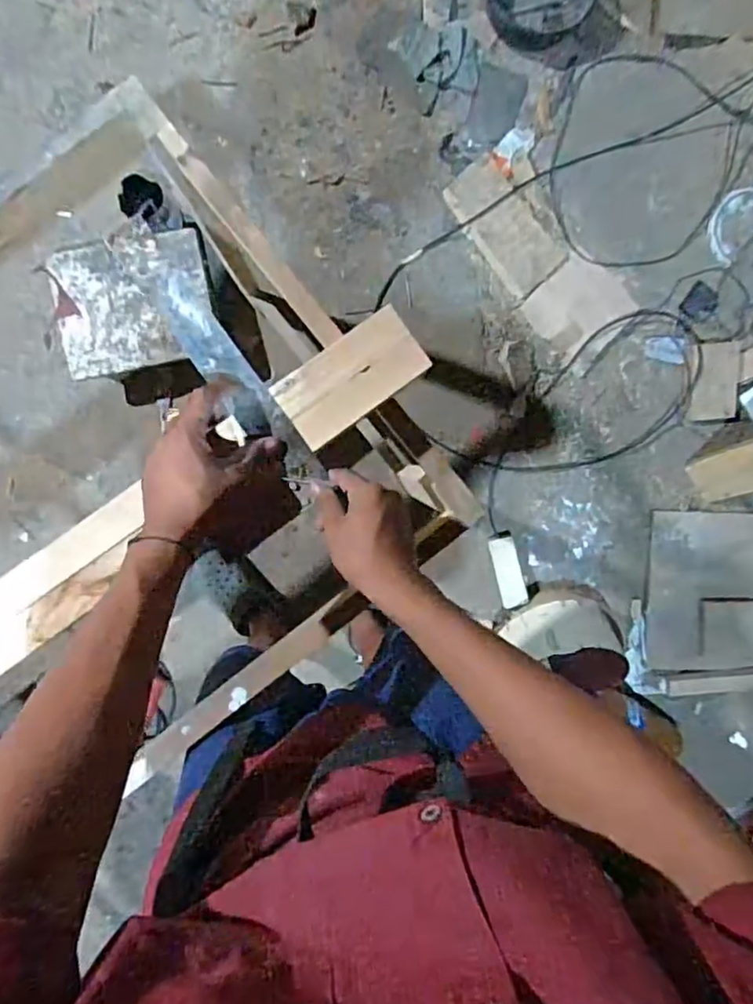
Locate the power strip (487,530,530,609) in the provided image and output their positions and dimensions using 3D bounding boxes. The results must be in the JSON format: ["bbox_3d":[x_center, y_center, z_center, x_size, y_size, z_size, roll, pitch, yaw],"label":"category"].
[{"bbox_3d":[0.303,0.156,1.408,0.068,0.039,0.173,-14,93,-2],"label":"power strip"}]

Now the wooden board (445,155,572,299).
[{"bbox_3d":[0.288,-0.617,1.378,0.153,0.014,0.292,-42,94,-1],"label":"wooden board"}]

